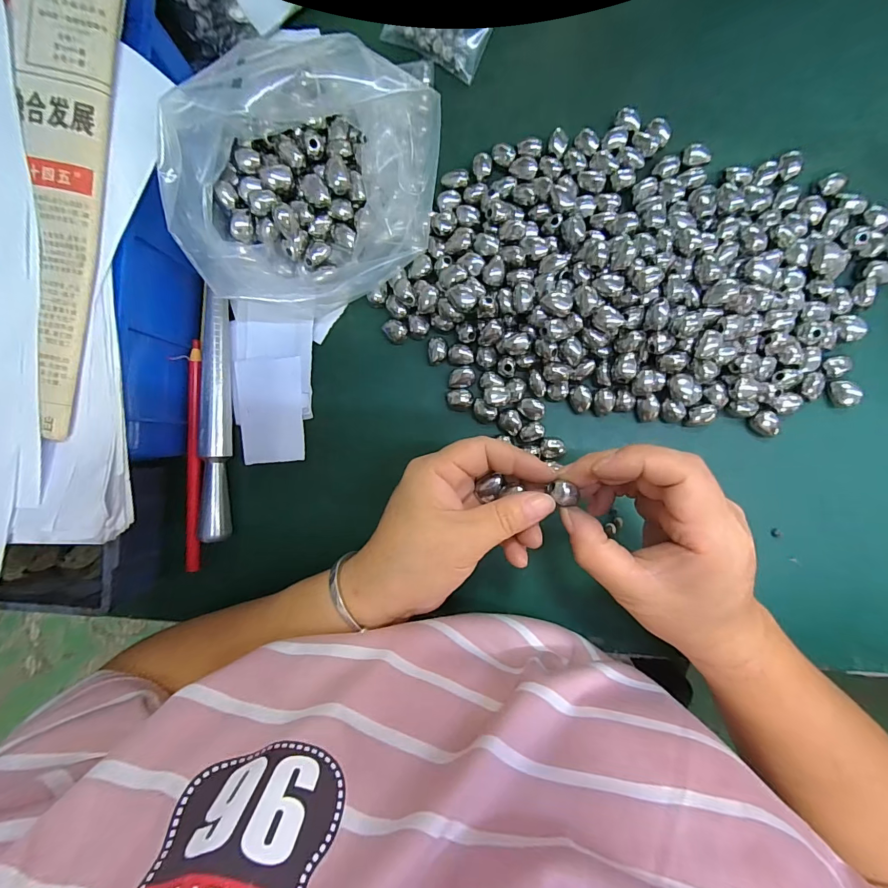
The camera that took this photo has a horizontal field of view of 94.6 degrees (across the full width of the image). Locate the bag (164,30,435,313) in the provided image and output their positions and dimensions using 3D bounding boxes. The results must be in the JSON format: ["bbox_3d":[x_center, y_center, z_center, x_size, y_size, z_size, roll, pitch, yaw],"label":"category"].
[{"bbox_3d":[-0.076,-0.154,0.255,0.128,0.092,0.140,15,91,4],"label":"bag"}]

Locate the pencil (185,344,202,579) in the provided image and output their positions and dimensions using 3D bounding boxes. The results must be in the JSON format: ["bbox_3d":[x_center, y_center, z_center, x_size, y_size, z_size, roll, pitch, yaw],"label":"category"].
[{"bbox_3d":[-0.181,0.011,0.299,0.011,0.011,0.166,3,90,4],"label":"pencil"}]

